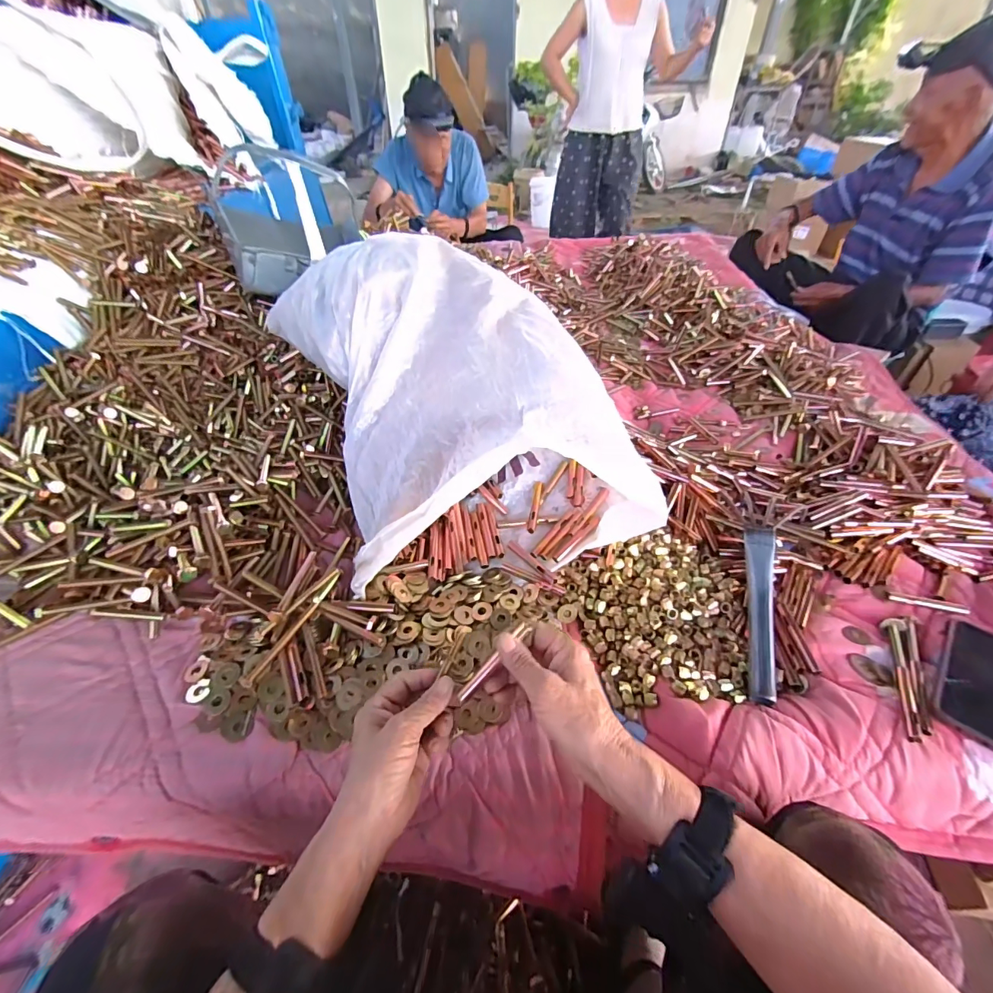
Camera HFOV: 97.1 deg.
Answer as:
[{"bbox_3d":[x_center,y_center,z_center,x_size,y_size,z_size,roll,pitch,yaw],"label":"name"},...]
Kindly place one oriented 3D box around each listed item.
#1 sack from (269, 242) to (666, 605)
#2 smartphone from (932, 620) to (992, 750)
[{"bbox_3d":[-0.079,-0.161,0.643,0.390,0.237,0.595,-15,45,-15],"label":"sack"},{"bbox_3d":[0.513,0.193,0.455,0.081,0.014,0.170,32,47,31],"label":"smartphone"}]

